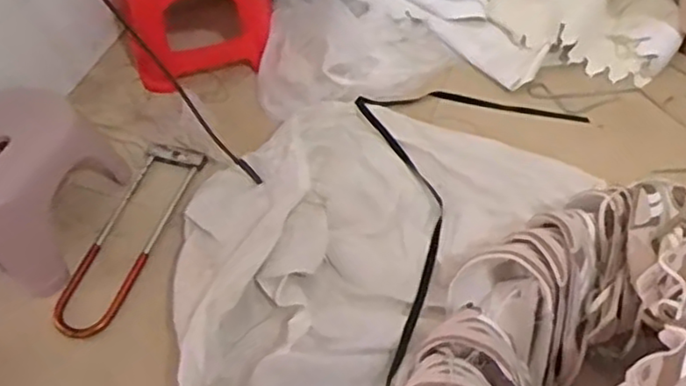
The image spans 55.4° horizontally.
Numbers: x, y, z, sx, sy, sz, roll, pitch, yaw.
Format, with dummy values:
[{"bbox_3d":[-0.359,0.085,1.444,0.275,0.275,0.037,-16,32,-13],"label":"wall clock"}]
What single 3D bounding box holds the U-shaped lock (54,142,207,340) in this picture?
[{"bbox_3d":[-0.369,0.070,1.140,0.118,0.017,0.398,11,53,13],"label":"U-shaped lock"}]

